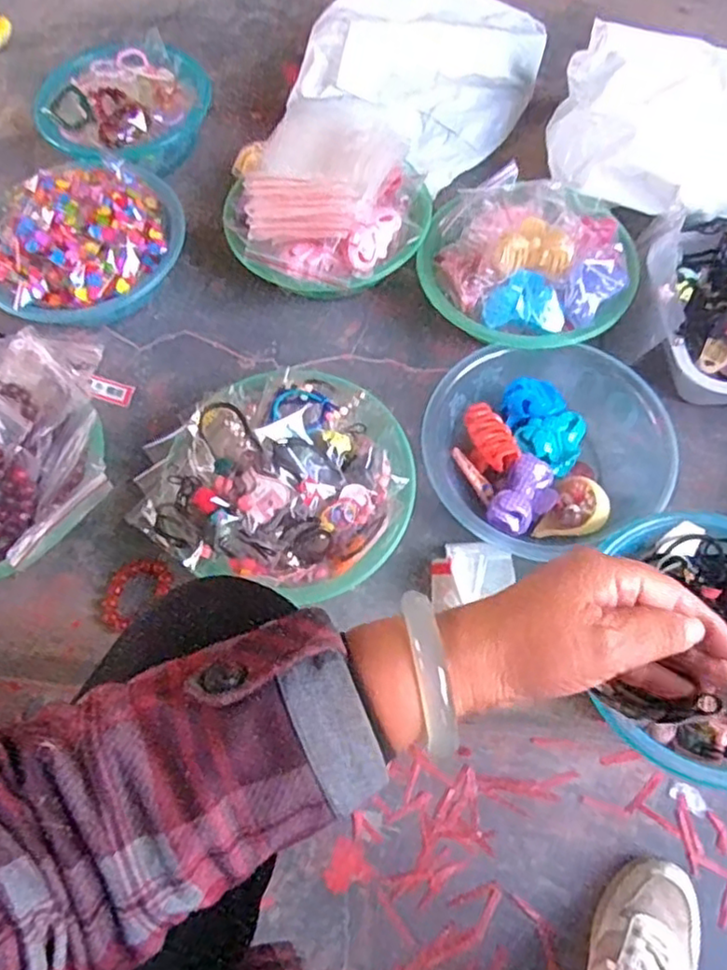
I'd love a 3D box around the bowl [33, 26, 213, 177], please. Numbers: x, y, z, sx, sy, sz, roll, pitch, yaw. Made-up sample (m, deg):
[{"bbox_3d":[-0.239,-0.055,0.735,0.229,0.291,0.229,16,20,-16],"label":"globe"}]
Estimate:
[{"bbox_3d":[-0.311,-0.496,0.869,0.192,0.085,0.209,-1,64,2],"label":"bowl"}]

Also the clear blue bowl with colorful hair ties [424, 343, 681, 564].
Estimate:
[{"bbox_3d":[0.185,-0.039,0.670,0.229,0.075,0.219,-1,64,2],"label":"clear blue bowl with colorful hair ties"}]

